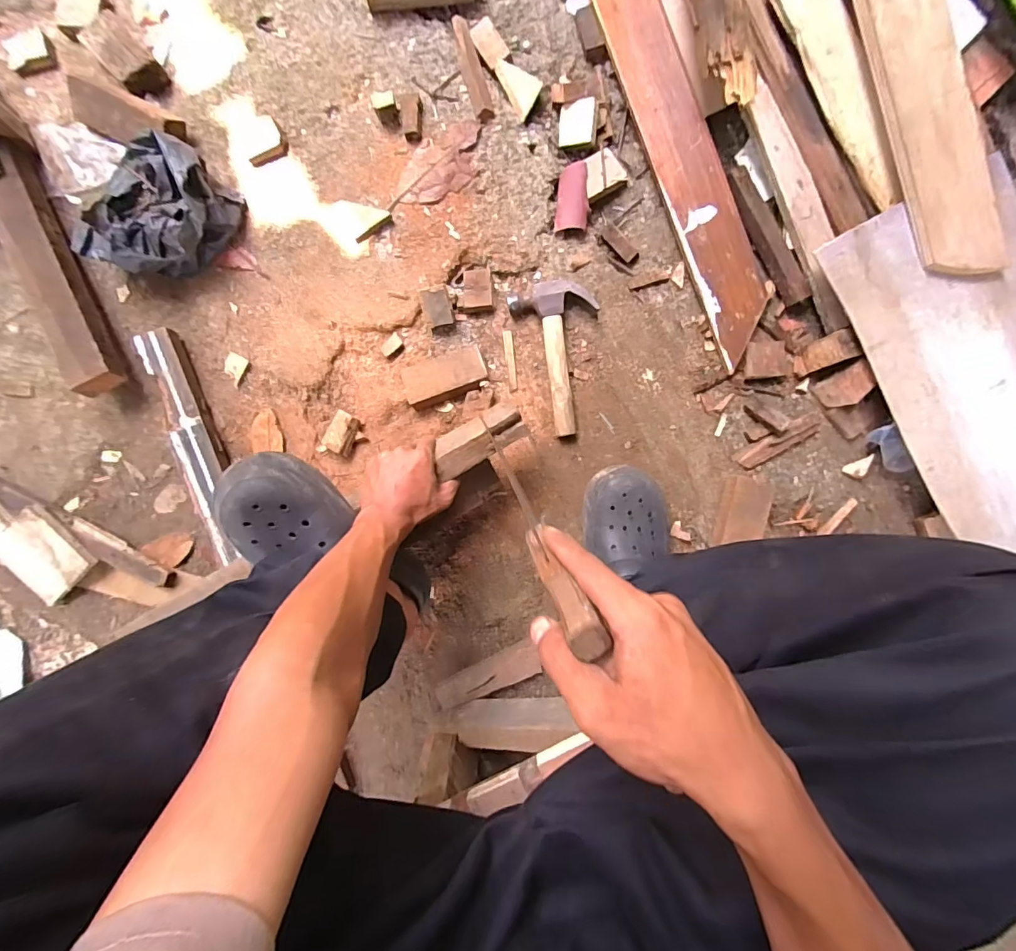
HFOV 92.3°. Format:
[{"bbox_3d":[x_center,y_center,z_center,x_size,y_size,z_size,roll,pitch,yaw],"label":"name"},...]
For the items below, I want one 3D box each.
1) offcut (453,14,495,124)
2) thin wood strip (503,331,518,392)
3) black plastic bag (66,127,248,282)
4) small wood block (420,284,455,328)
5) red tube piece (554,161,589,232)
[{"bbox_3d":[-0.052,-0.580,0.694,0.027,0.016,0.149,-17,89,-1],"label":"offcut"},{"bbox_3d":[0.004,-0.167,0.712,0.012,0.004,0.088,-6,89,-1],"label":"thin wood strip"},{"bbox_3d":[-0.478,-0.358,0.651,0.185,0.086,0.176,-45,90,-1],"label":"black plastic bag"},{"bbox_3d":[-0.099,-0.241,0.698,0.038,0.025,0.051,-17,114,-4],"label":"small wood block"},{"bbox_3d":[0.094,-0.403,0.704,0.045,0.011,0.101,5,89,-1],"label":"red tube piece"}]

